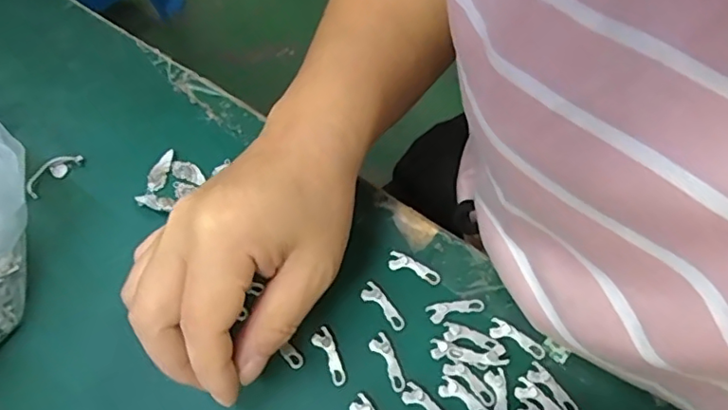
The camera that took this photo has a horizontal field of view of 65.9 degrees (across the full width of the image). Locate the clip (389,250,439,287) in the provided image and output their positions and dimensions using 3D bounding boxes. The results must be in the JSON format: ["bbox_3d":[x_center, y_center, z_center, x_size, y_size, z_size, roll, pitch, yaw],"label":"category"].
[{"bbox_3d":[0.025,0.033,0.293,0.029,0.004,0.010,28,67,17],"label":"clip"}]

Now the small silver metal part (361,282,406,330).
[{"bbox_3d":[0.009,0.051,0.284,0.010,0.004,0.029,-37,66,-16],"label":"small silver metal part"}]

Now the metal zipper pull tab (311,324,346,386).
[{"bbox_3d":[-0.016,0.073,0.275,0.010,0.004,0.028,-28,64,-11],"label":"metal zipper pull tab"}]

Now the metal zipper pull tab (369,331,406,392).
[{"bbox_3d":[0.012,0.075,0.271,0.010,0.004,0.028,-26,63,-11],"label":"metal zipper pull tab"}]

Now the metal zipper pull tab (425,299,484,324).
[{"bbox_3d":[0.046,0.052,0.282,0.029,0.004,0.009,-13,62,-4],"label":"metal zipper pull tab"}]

